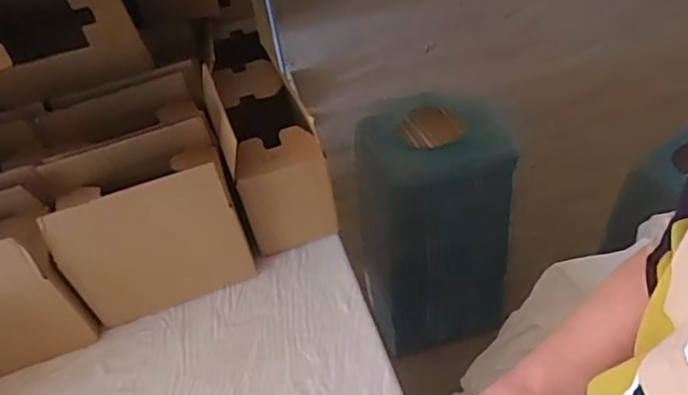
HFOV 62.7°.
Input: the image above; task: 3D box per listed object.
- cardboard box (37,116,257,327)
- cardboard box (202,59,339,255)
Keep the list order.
[{"bbox_3d":[-0.270,0.037,0.811,0.232,0.213,0.137,-17,47,-10],"label":"cardboard box"},{"bbox_3d":[-0.132,-0.087,0.919,0.131,0.200,0.308,-19,47,-11],"label":"cardboard box"}]

